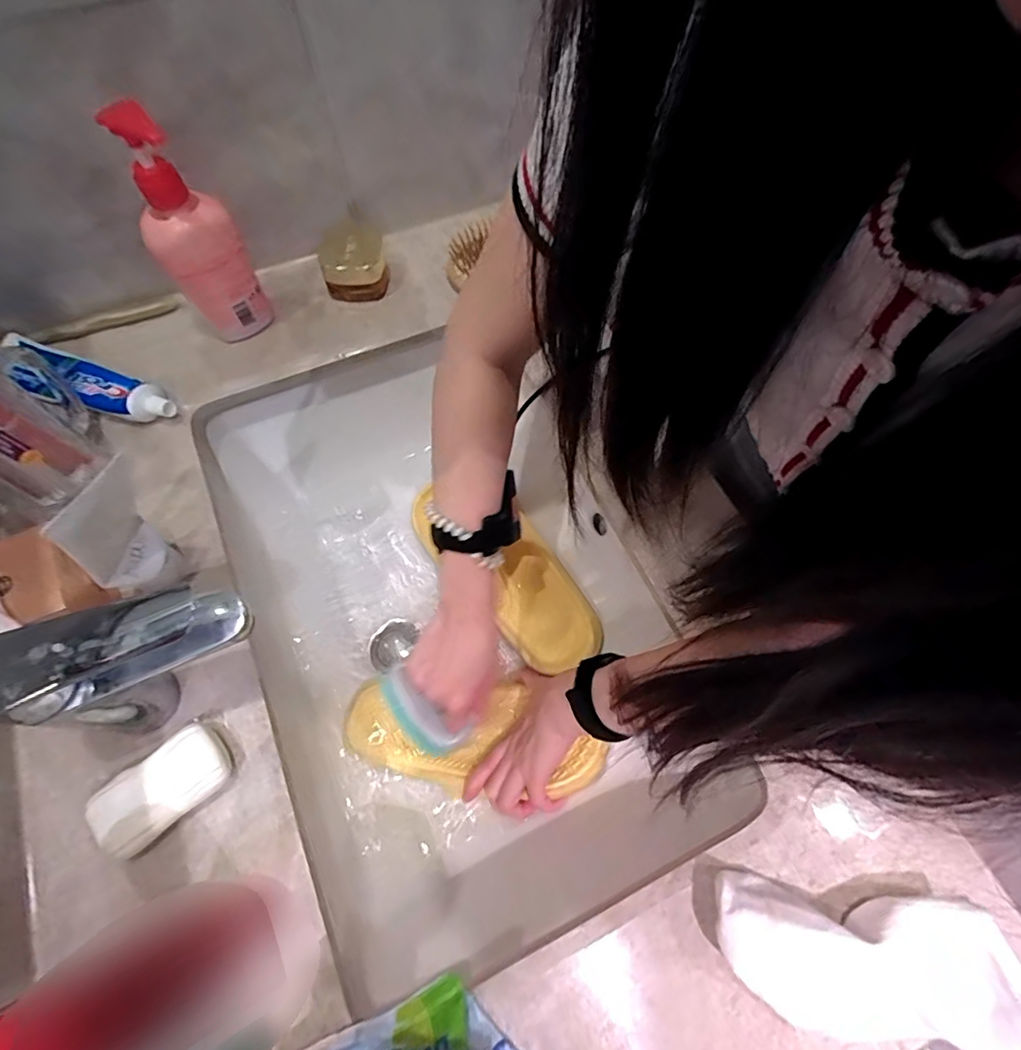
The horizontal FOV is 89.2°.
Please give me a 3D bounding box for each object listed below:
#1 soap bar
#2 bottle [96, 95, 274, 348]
[{"bbox_3d":[-0.228,0.175,0.346,0.083,0.027,0.045,-37,71,-16],"label":"soap bar"},{"bbox_3d":[-0.267,-0.243,0.437,0.070,0.180,0.061,-37,71,-16],"label":"bottle"}]

